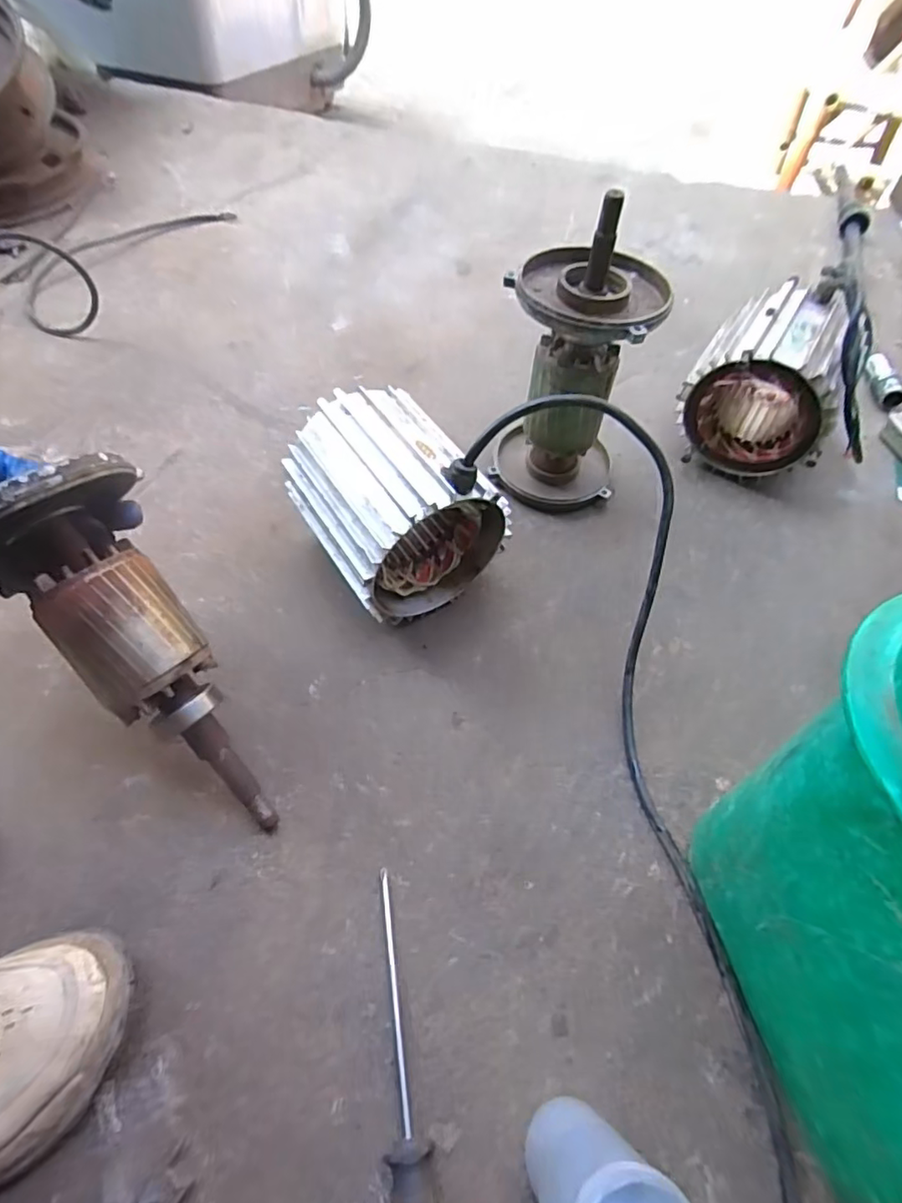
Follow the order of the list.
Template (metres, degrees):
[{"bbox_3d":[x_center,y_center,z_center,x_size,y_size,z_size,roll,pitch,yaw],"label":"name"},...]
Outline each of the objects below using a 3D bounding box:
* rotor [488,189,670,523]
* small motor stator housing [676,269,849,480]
[{"bbox_3d":[0.115,-0.217,0.559,0.130,0.246,0.131,12,58,5],"label":"rotor"},{"bbox_3d":[0.341,-0.236,0.637,0.142,0.148,0.160,27,61,14],"label":"small motor stator housing"}]

